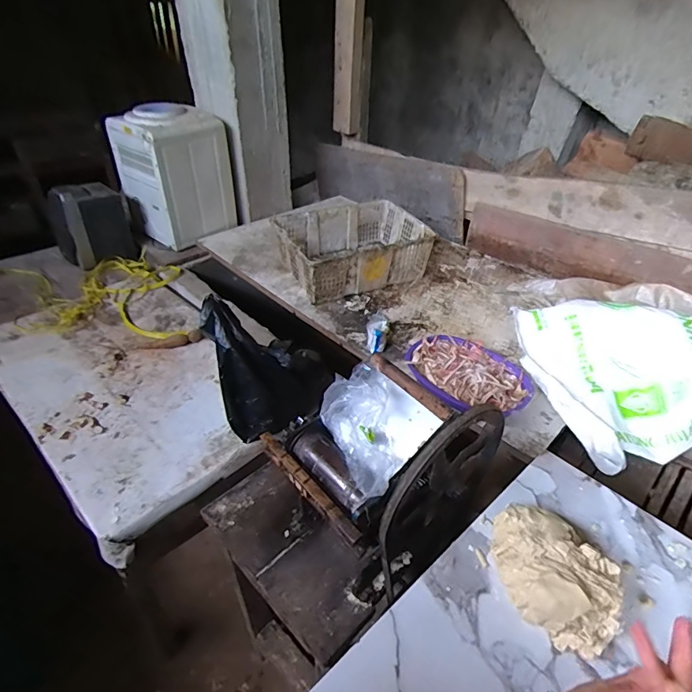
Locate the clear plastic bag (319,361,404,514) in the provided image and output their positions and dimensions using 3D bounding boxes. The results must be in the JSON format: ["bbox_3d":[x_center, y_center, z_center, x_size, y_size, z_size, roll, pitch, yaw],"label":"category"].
[{"bbox_3d":[0.024,0.131,0.672,0.107,0.056,0.204,-6,58,-9],"label":"clear plastic bag"}]

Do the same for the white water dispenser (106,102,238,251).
[{"bbox_3d":[-0.632,-0.636,1.668,0.326,0.437,0.322,-30,48,-33],"label":"white water dispenser"}]

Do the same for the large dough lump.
[{"bbox_3d":[0.245,0.259,0.521,0.148,0.067,0.139,23,43,25],"label":"large dough lump"}]

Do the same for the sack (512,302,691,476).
[{"bbox_3d":[0.756,0.073,0.990,0.673,0.187,0.382,6,39,6],"label":"sack"}]

